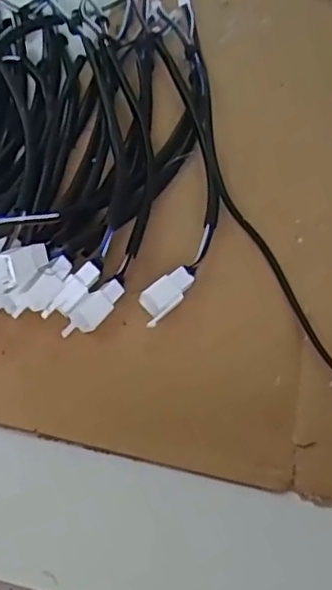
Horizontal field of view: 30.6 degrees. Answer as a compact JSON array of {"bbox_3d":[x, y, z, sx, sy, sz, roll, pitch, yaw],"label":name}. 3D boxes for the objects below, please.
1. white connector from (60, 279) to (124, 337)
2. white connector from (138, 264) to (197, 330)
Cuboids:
[{"bbox_3d":[-0.038,0.008,0.324,0.040,0.009,0.015,-42,65,-10],"label":"white connector"},{"bbox_3d":[0.000,-0.001,0.333,0.038,0.010,0.017,-38,64,-27],"label":"white connector"}]

